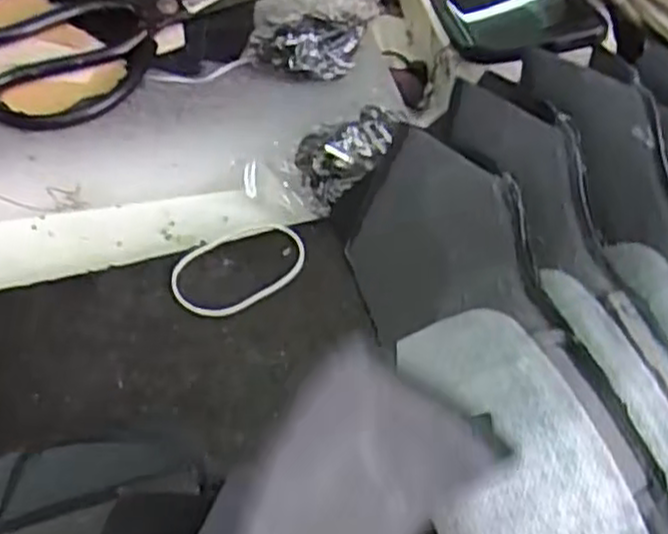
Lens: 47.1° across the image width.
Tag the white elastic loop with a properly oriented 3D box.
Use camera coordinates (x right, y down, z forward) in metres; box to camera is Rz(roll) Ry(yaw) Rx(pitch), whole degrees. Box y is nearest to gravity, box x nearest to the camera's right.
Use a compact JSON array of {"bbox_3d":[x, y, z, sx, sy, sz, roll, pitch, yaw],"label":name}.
[{"bbox_3d":[-0.044,0.000,0.359,0.066,0.004,0.044,-26,54,-20],"label":"white elastic loop"}]

